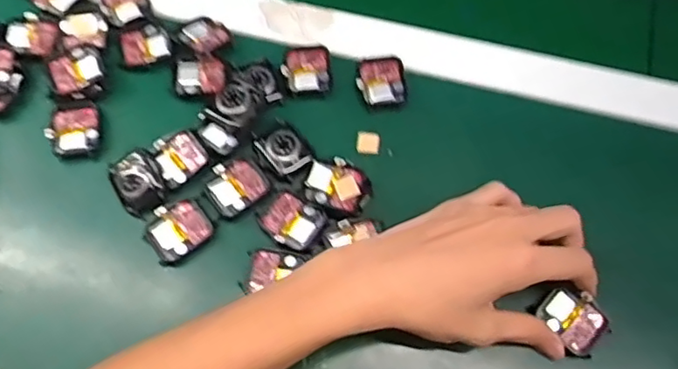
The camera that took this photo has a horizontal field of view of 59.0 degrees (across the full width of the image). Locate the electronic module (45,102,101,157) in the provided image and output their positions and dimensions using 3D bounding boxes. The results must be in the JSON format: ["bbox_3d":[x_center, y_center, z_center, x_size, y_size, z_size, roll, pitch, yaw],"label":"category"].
[{"bbox_3d":[-0.203,-0.042,0.460,0.038,0.008,0.042,-5,68,-2],"label":"electronic module"}]

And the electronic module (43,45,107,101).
[{"bbox_3d":[-0.204,-0.087,0.468,0.041,0.013,0.042,-20,69,-8],"label":"electronic module"}]

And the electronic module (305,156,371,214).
[{"bbox_3d":[0.000,0.002,0.435,0.045,0.020,0.036,25,70,10],"label":"electronic module"}]

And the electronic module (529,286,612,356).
[{"bbox_3d":[0.157,0.090,0.401,0.034,0.012,0.043,-34,72,-13],"label":"electronic module"}]

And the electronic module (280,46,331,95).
[{"bbox_3d":[-0.026,-0.091,0.479,0.037,0.014,0.040,-3,68,-1],"label":"electronic module"}]

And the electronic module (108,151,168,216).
[{"bbox_3d":[-0.146,-0.002,0.440,0.034,0.010,0.050,-32,71,-12],"label":"electronic module"}]

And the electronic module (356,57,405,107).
[{"bbox_3d":[0.033,-0.082,0.470,0.036,0.008,0.040,-4,68,-1],"label":"electronic module"}]

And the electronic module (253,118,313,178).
[{"bbox_3d":[-0.041,-0.026,0.452,0.043,0.012,0.035,42,74,16],"label":"electronic module"}]

